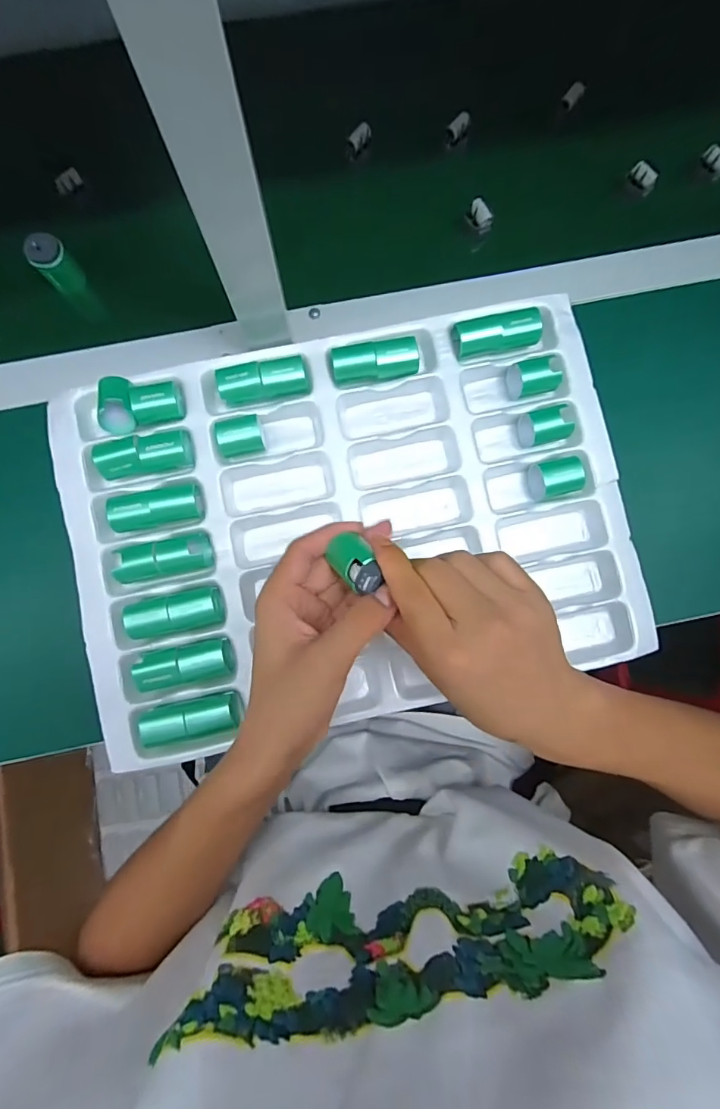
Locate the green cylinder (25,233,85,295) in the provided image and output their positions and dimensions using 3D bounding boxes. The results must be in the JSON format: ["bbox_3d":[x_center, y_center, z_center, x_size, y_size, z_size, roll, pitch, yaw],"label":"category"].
[{"bbox_3d":[-0.264,-0.251,0.411,0.029,0.050,0.025,-39,88,-4],"label":"green cylinder"}]

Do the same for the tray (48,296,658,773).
[{"bbox_3d":[-0.008,-0.026,0.393,0.451,0.049,0.312,-13,87,-3],"label":"tray"}]

